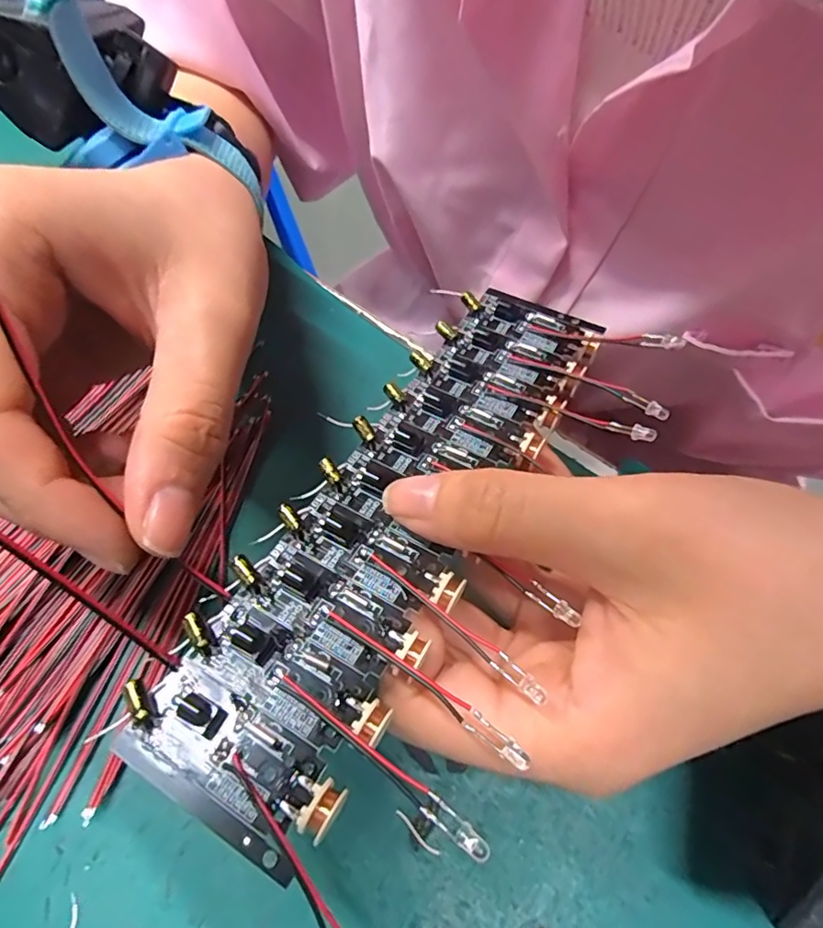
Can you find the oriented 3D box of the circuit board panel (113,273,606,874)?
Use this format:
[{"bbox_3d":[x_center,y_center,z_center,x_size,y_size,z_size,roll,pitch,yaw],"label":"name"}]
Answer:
[{"bbox_3d":[0.001,0.004,0.139,0.045,0.005,0.161,26,57,16],"label":"circuit board panel"}]

